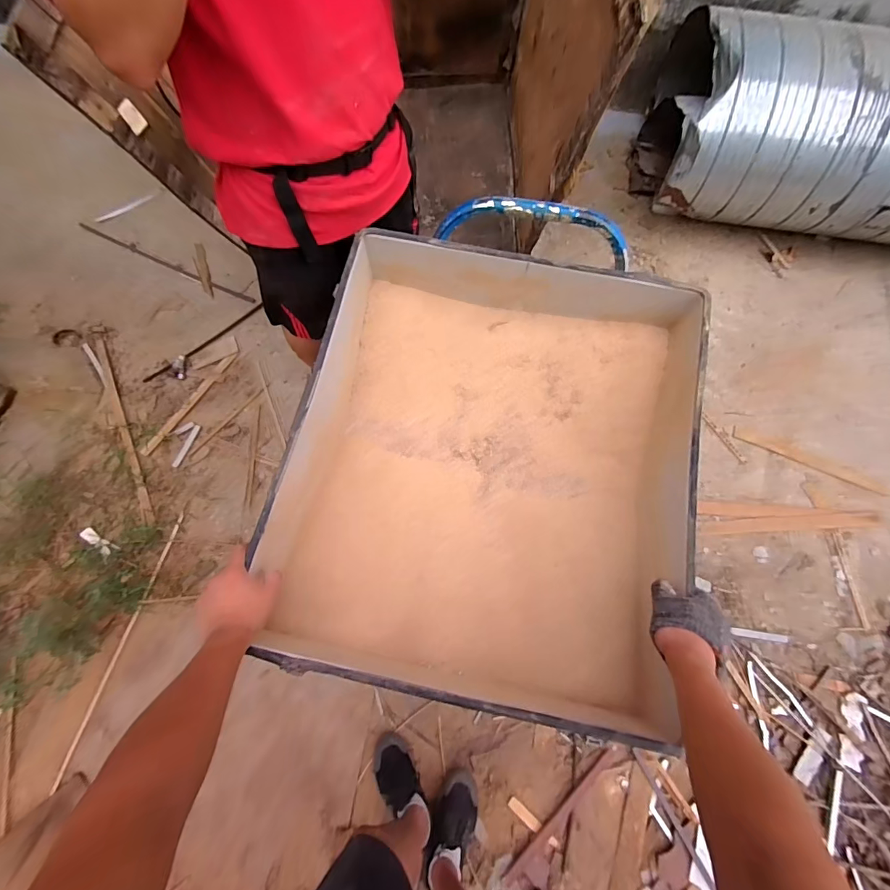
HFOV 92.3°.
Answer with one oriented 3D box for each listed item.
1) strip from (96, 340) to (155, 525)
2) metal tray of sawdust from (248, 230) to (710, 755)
[{"bbox_3d":[-1.071,-0.066,1.418,0.034,0.010,0.696,-24,73,-8],"label":"strip"},{"bbox_3d":[0.063,0.025,0.759,0.641,0.221,0.732,13,75,2],"label":"metal tray of sawdust"}]

